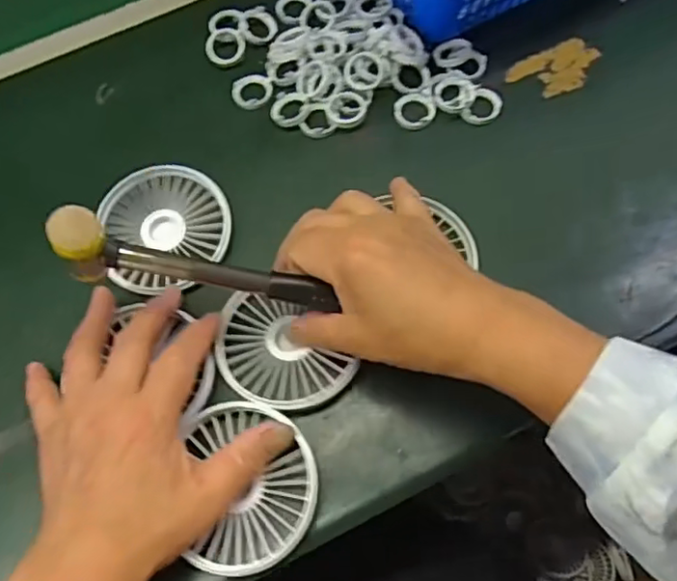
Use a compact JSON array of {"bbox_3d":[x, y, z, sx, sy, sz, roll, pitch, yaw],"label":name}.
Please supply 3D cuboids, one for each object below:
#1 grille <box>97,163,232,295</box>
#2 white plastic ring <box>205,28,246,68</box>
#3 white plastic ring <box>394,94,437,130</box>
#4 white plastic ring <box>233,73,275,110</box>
[{"bbox_3d":[-0.113,-0.041,0.400,0.084,0.016,0.083,-1,66,3],"label":"grille"},{"bbox_3d":[-0.084,-0.181,0.455,0.028,0.006,0.032,-2,66,2],"label":"white plastic ring"},{"bbox_3d":[0.053,-0.125,0.429,0.028,0.007,0.025,3,66,4],"label":"white plastic ring"},{"bbox_3d":[-0.062,-0.144,0.445,0.029,0.004,0.029,-1,66,3],"label":"white plastic ring"}]

